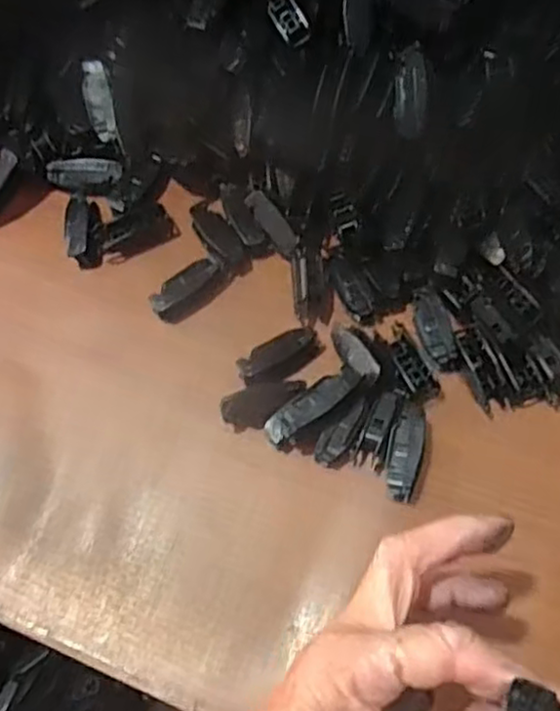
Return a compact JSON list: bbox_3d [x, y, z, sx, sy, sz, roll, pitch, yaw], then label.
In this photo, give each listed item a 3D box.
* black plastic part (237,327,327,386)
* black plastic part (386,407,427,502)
[{"bbox_3d":[0.001,0.002,0.388,0.050,0.016,0.022,-34,70,-12],"label":"black plastic part"},{"bbox_3d":[0.067,0.052,0.360,0.017,0.021,0.049,11,68,6],"label":"black plastic part"}]

